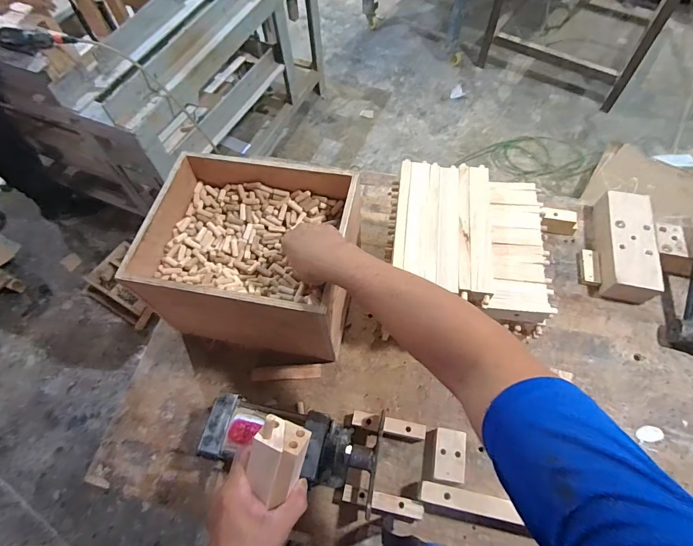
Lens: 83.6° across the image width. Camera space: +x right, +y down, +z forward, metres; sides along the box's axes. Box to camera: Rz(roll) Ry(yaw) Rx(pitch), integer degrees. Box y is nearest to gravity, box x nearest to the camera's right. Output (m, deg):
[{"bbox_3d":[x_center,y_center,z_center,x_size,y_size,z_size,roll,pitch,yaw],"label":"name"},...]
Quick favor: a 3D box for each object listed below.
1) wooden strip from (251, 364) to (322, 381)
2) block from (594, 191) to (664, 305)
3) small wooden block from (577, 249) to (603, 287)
[{"bbox_3d":[-0.113,0.186,0.726,0.131,0.011,0.026,-3,61,1],"label":"wooden strip"},{"bbox_3d":[0.574,-0.053,0.797,0.093,0.063,0.229,12,62,8],"label":"block"},{"bbox_3d":[0.504,-0.012,0.805,0.038,0.020,0.083,10,62,7],"label":"small wooden block"}]

